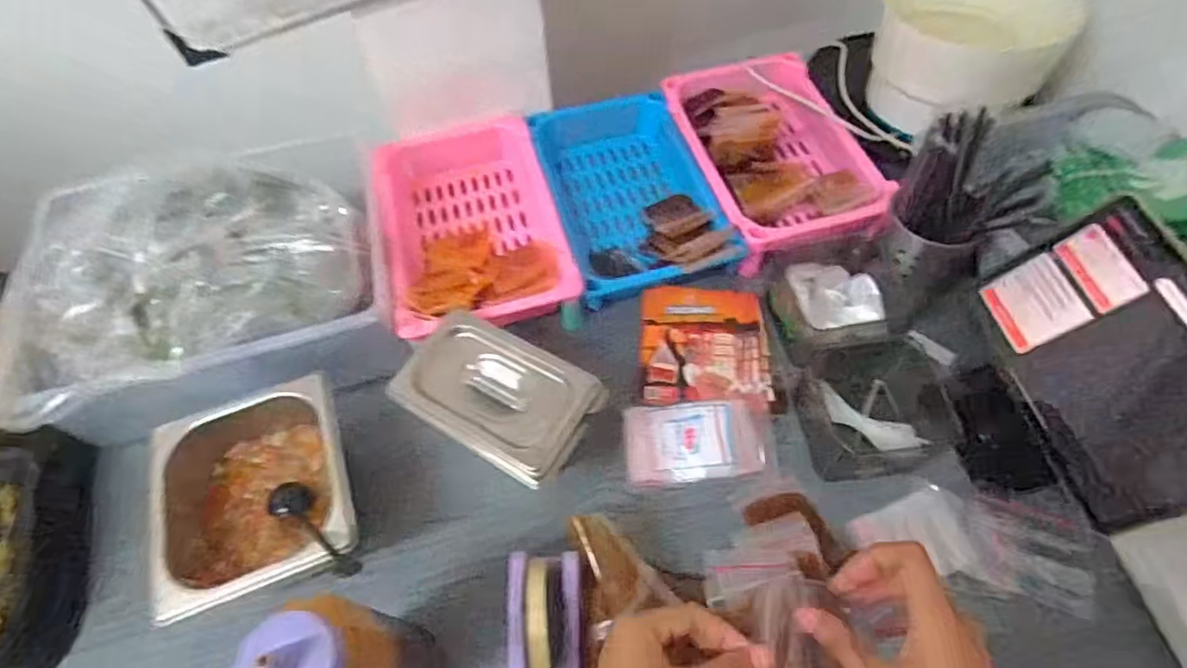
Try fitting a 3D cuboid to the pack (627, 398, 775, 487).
[{"bbox_3d":[0.106,0.107,0.613,0.145,0.025,0.074,-5,61,0],"label":"pack"}]

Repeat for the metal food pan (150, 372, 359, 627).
[{"bbox_3d":[-0.305,0.151,0.559,0.182,0.107,0.180,-19,62,-8],"label":"metal food pan"}]

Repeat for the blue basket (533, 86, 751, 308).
[{"bbox_3d":[0.046,-0.164,0.767,0.186,0.079,0.299,-14,62,-6],"label":"blue basket"}]

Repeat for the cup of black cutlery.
[{"bbox_3d":[0.351,-0.107,0.613,0.115,0.189,0.102,35,66,21],"label":"cup of black cutlery"}]

